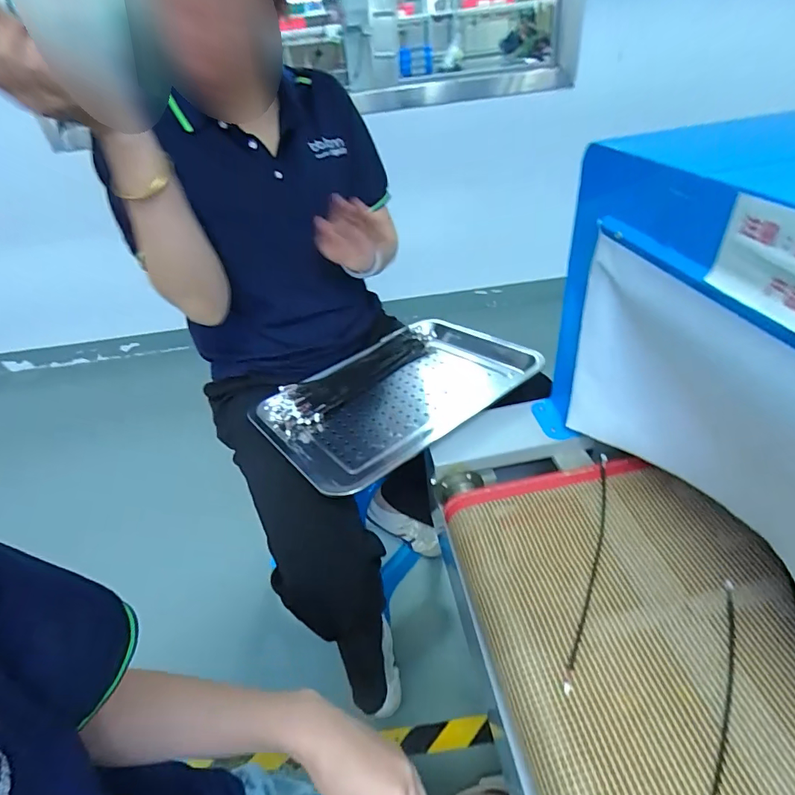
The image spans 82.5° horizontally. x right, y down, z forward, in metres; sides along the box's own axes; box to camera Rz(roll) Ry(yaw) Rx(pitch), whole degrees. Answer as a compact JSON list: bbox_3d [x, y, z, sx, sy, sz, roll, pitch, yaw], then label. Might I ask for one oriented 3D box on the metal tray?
[{"bbox_3d":[0.000,-0.010,0.692,0.385,0.046,0.269,-30,45,-25],"label":"metal tray"}]

